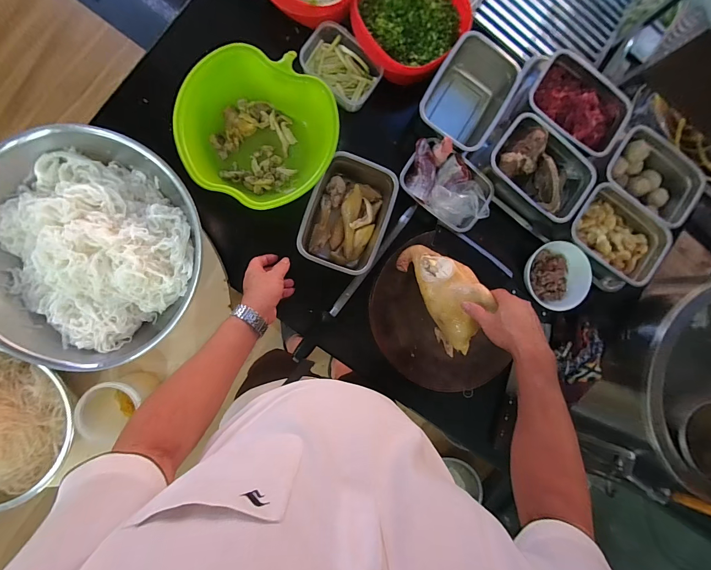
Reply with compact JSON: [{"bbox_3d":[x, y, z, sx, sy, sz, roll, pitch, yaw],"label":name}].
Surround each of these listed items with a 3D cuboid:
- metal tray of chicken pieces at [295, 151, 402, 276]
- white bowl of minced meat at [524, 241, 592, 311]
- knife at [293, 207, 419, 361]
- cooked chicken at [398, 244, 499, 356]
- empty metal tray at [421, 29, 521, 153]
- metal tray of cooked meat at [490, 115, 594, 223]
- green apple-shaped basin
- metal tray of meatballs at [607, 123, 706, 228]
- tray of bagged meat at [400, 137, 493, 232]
[{"bbox_3d":[-0.017,-0.140,0.660,0.152,0.082,0.223,20,88,-7],"label":"metal tray of chicken pieces"},{"bbox_3d":[0.439,-0.019,0.718,0.132,0.053,0.144,0,91,-7],"label":"white bowl of minced meat"},{"bbox_3d":[0.002,-0.005,0.701,0.026,0.015,0.409,38,86,-6],"label":"knife"},{"bbox_3d":[0.181,0.020,0.621,0.099,0.114,0.225,-31,94,-6],"label":"cooked chicken"},{"bbox_3d":[0.229,-0.392,0.690,0.150,0.089,0.219,30,87,-6],"label":"empty metal tray"},{"bbox_3d":[0.385,-0.241,0.690,0.215,0.069,0.147,36,86,-6],"label":"metal tray of cooked meat"},{"bbox_3d":[-0.181,-0.279,0.625,0.268,0.111,0.252,0,91,-7],"label":"green apple-shaped basin"},{"bbox_3d":[0.657,-0.233,0.729,0.224,0.076,0.155,42,86,-6],"label":"metal tray of meatballs"},{"bbox_3d":[0.193,-0.210,0.680,0.193,0.078,0.142,29,87,-7],"label":"tray of bagged meat"}]

